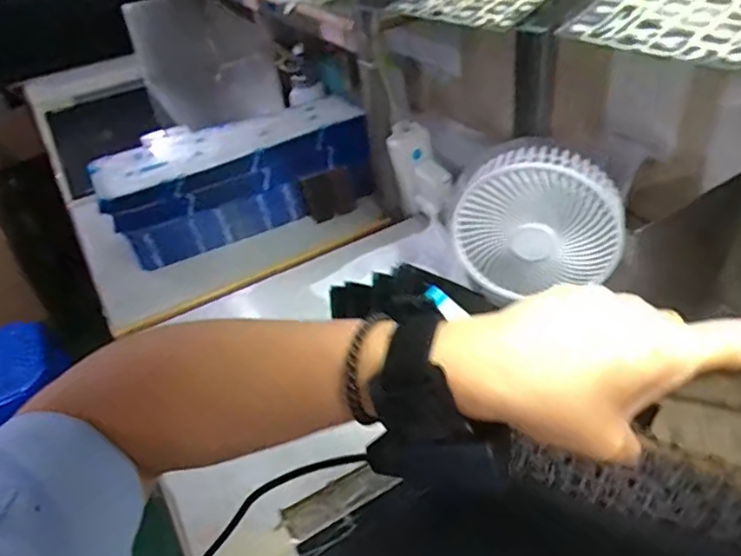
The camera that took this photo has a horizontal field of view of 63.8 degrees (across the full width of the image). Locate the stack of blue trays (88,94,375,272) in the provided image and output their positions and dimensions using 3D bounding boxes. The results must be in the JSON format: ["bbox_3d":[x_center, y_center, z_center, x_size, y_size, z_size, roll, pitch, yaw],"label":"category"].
[{"bbox_3d":[-0.187,-0.141,0.852,0.361,0.119,0.175,-16,39,-11],"label":"stack of blue trays"}]

